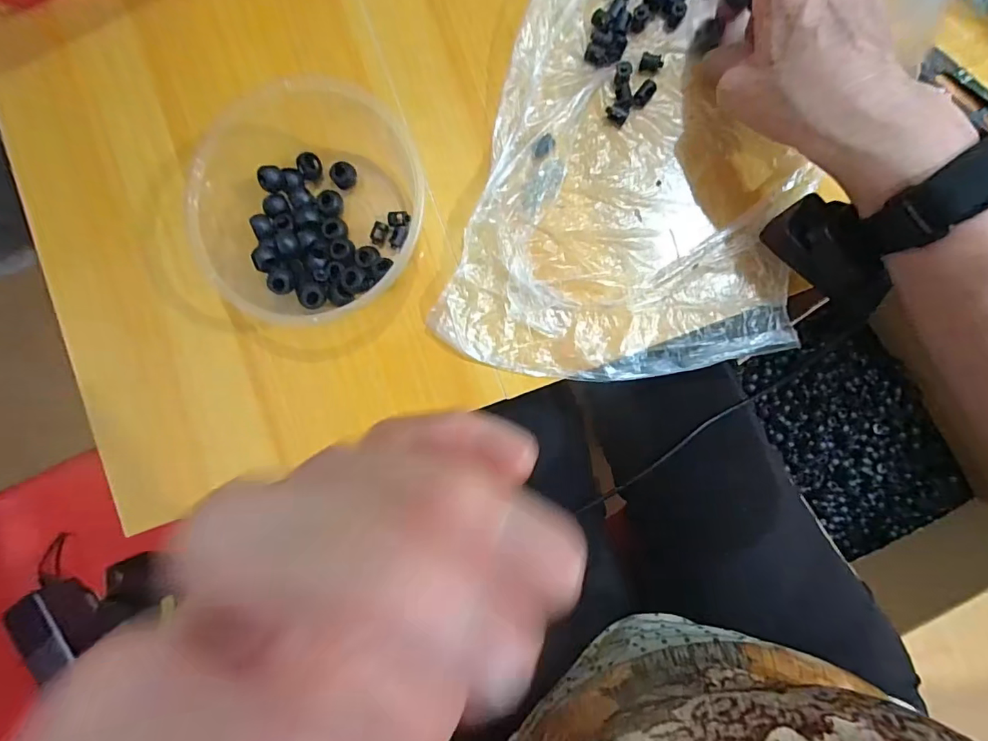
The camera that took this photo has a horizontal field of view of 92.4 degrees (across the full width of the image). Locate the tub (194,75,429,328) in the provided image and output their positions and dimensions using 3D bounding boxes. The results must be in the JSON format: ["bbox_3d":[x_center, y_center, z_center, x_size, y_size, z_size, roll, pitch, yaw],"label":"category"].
[{"bbox_3d":[-0.118,-0.113,0.308,0.143,0.052,0.162,-8,88,6],"label":"tub"}]

